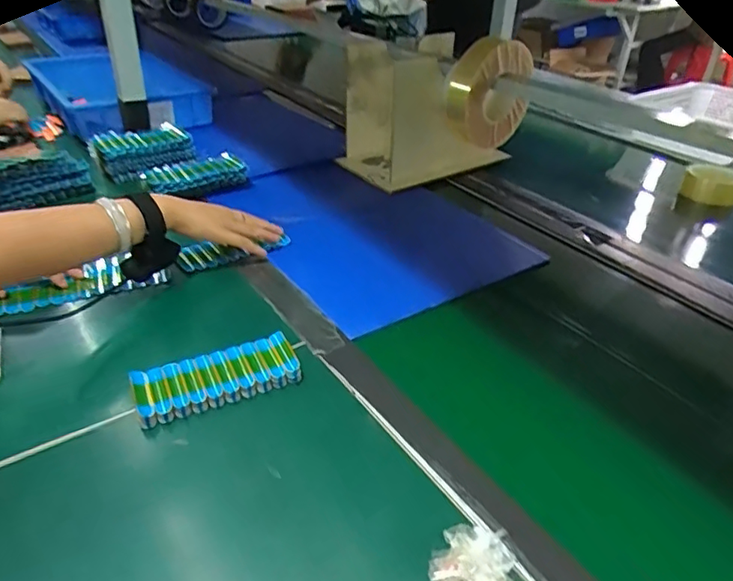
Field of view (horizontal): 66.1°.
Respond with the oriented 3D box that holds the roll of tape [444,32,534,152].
[{"bbox_3d":[0.196,-0.323,0.914,0.178,0.157,0.058,8,28,-46],"label":"roll of tape"}]

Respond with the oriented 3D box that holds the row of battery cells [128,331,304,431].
[{"bbox_3d":[-0.146,0.087,0.555,0.153,0.024,0.066,-13,37,-22],"label":"row of battery cells"}]

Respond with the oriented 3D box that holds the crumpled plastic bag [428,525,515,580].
[{"bbox_3d":[0.074,0.191,0.401,0.063,0.033,0.056,1,34,-3],"label":"crumpled plastic bag"}]

